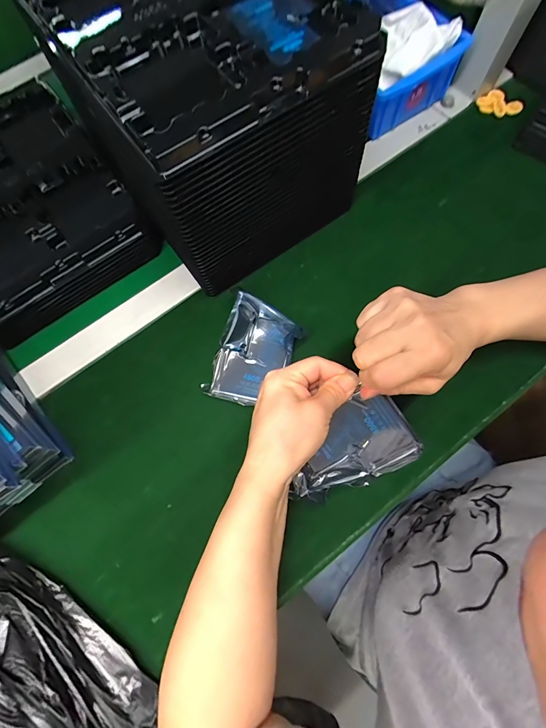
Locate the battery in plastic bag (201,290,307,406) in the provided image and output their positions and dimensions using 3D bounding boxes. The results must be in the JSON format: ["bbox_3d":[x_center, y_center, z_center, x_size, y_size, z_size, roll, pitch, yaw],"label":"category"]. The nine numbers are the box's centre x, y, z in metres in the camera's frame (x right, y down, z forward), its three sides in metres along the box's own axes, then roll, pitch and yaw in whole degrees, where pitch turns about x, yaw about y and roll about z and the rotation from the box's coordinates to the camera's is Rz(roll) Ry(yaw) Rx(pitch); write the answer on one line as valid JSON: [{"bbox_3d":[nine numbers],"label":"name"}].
[{"bbox_3d":[-0.025,-0.013,0.354,0.080,0.022,0.110,27,76,10],"label":"battery in plastic bag"}]

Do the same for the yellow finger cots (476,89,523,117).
[{"bbox_3d":[0.299,-0.345,0.445,0.017,0.031,0.068,-22,45,-7],"label":"yellow finger cots"}]

